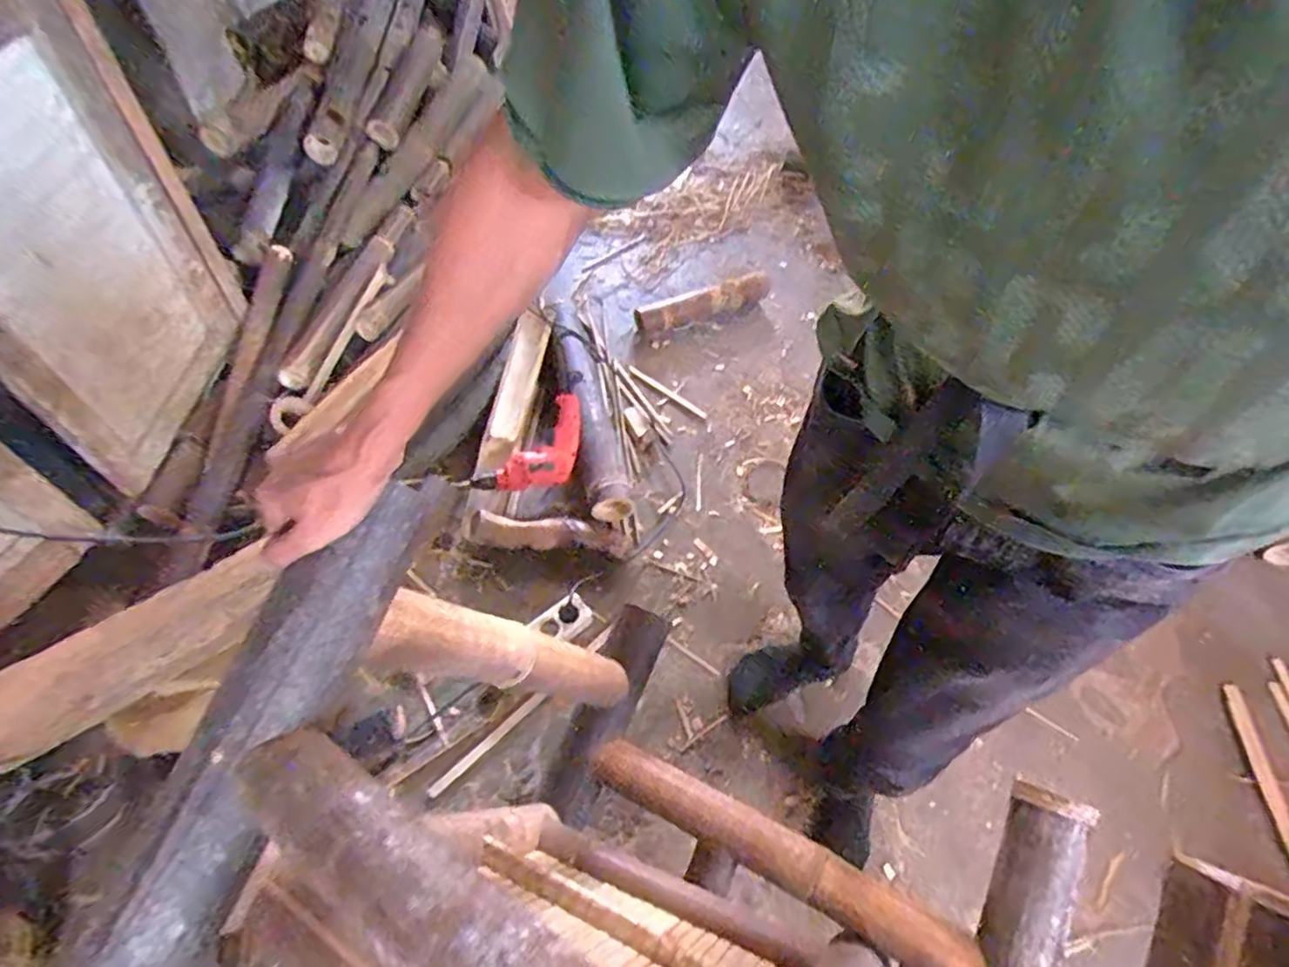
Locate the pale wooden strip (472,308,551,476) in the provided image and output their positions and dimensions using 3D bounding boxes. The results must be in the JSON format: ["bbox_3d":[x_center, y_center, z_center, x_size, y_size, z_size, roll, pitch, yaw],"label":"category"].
[{"bbox_3d":[-0.268,-0.182,1.386,0.068,0.037,0.384,11,67,5],"label":"pale wooden strip"}]

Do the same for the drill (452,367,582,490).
[{"bbox_3d":[-0.202,-0.071,1.326,0.130,0.087,0.311,37,81,22],"label":"drill"}]

